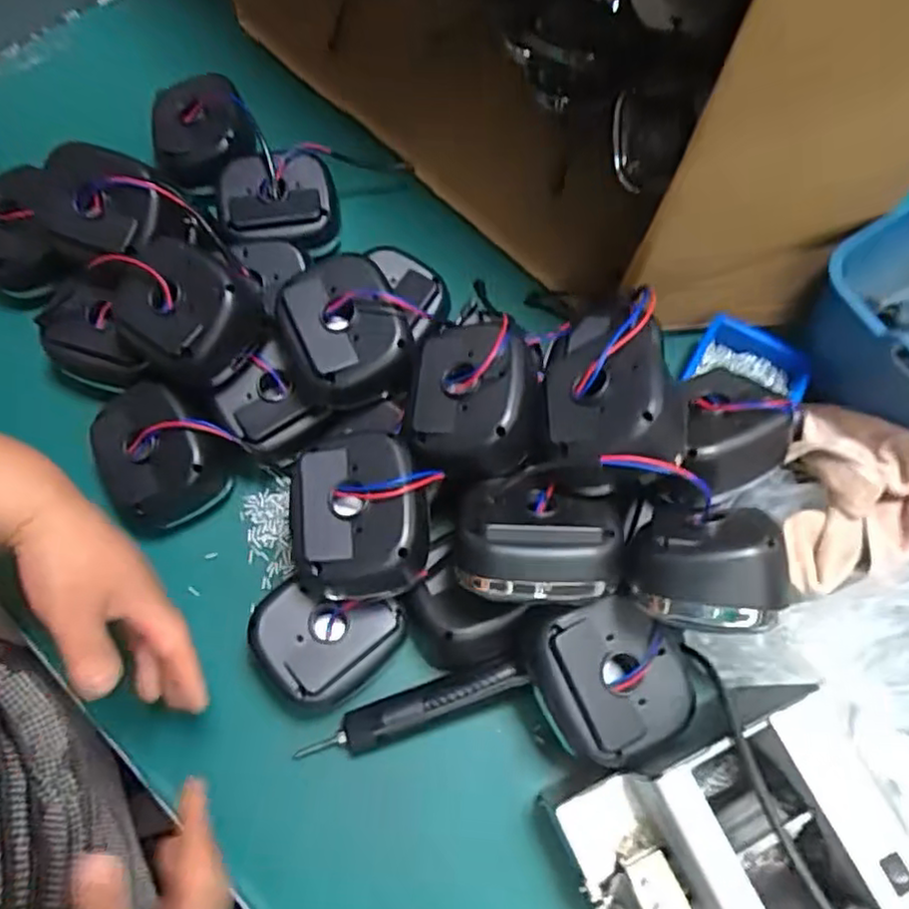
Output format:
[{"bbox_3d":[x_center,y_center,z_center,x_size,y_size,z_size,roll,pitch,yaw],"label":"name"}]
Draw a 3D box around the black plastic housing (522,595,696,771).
[{"bbox_3d":[0.110,0.156,0.481,0.096,0.053,0.109,-24,81,-4],"label":"black plastic housing"}]

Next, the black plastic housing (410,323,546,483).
[{"bbox_3d":[0.008,-0.044,0.515,0.107,0.054,0.120,-8,61,21],"label":"black plastic housing"}]

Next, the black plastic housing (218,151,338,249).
[{"bbox_3d":[-0.174,-0.247,0.662,0.114,0.038,0.093,-8,69,-4],"label":"black plastic housing"}]

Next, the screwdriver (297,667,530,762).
[{"bbox_3d":[-0.035,0.200,0.528,0.181,0.028,0.032,-19,70,-8],"label":"screwdriver"}]

